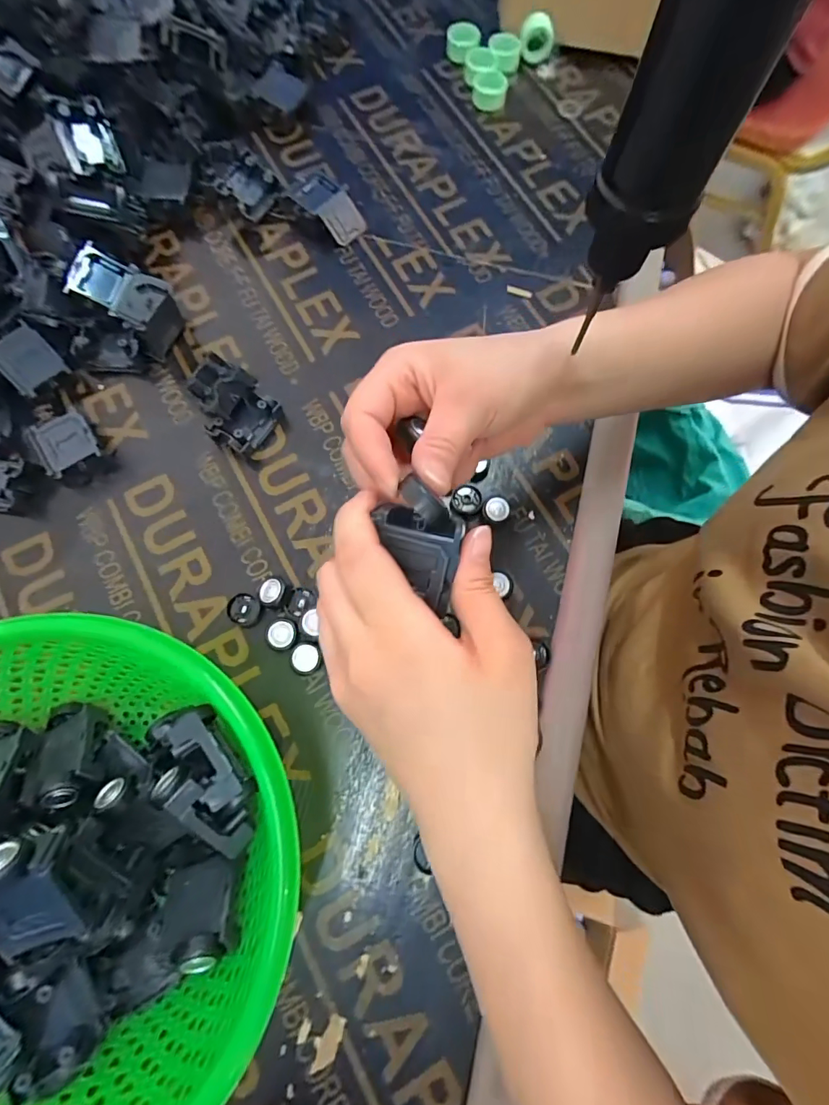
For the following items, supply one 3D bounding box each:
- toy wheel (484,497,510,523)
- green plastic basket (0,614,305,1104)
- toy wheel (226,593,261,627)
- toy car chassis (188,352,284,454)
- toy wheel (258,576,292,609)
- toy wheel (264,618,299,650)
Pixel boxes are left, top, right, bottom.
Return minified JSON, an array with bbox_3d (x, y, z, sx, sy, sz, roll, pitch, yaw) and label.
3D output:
[{"bbox_3d":[0.065,-0.034,0.372,0.019,0.010,0.021,9,75,1],"label":"toy wheel"},{"bbox_3d":[-0.196,0.174,0.261,0.230,0.108,0.244,0,75,-1],"label":"green plastic basket"},{"bbox_3d":[-0.126,0.043,0.350,0.023,0.008,0.023,0,75,-1],"label":"toy wheel"},{"bbox_3d":[-0.147,-0.119,0.375,0.055,0.043,0.073,-43,80,-11],"label":"toy car chassis"},{"bbox_3d":[-0.104,0.030,0.349,0.025,0.012,0.023,0,75,-1],"label":"toy wheel"},{"bbox_3d":[-0.096,0.060,0.343,0.022,0.012,0.022,0,75,-1],"label":"toy wheel"}]

